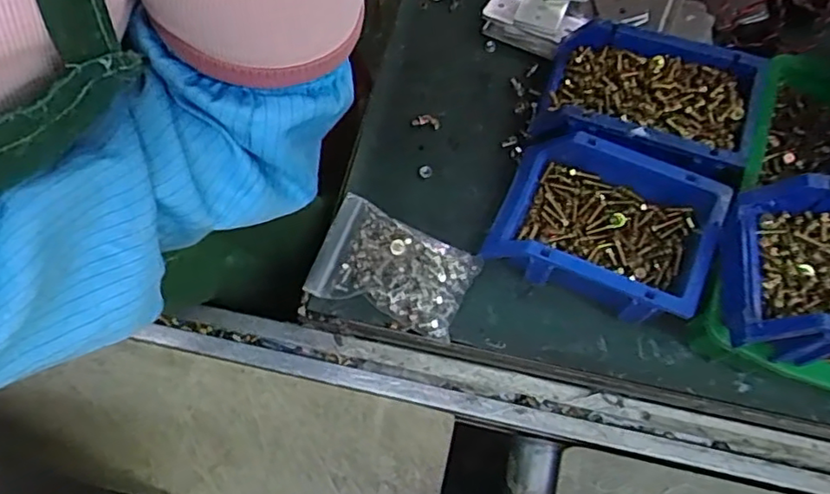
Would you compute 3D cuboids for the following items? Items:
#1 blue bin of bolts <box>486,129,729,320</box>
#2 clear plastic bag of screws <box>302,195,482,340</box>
[{"bbox_3d":[0.142,-0.011,0.481,0.157,0.079,0.115,23,72,10],"label":"blue bin of bolts"},{"bbox_3d":[-0.019,0.015,0.497,0.124,0.018,0.083,23,72,10],"label":"clear plastic bag of screws"}]

